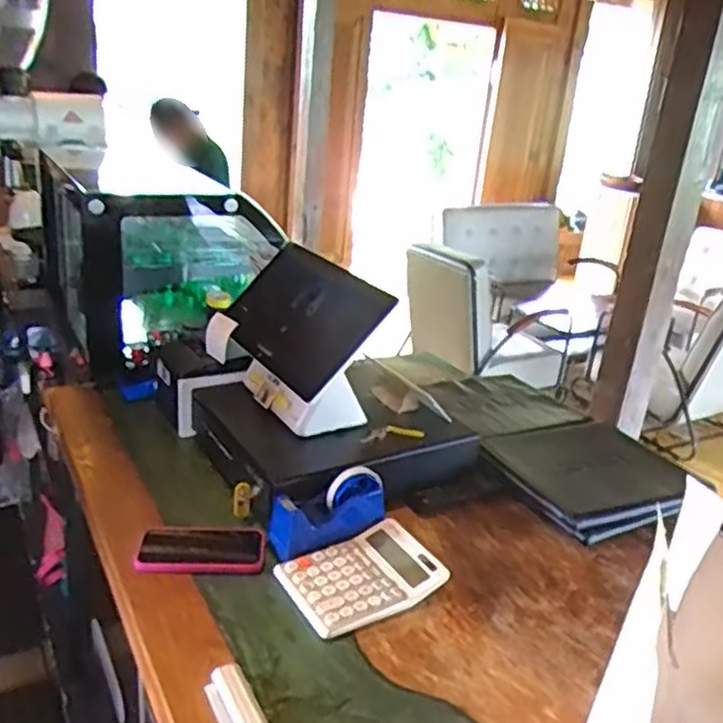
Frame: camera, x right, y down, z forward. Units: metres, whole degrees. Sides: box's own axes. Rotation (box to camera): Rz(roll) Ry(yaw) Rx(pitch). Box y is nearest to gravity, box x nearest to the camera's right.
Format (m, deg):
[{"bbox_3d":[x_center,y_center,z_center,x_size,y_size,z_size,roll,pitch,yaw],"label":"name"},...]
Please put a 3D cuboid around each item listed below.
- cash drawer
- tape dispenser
[{"bbox_3d":[-0.048,0.125,1.181,0.374,0.101,0.360,-6,25,-27],"label":"cash drawer"},{"bbox_3d":[-0.047,0.203,0.972,0.171,0.075,0.058,-21,33,-24],"label":"tape dispenser"}]

